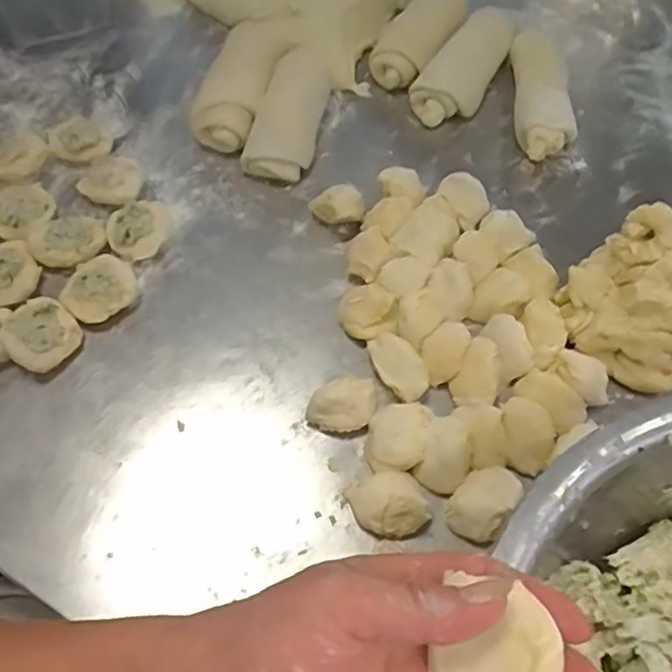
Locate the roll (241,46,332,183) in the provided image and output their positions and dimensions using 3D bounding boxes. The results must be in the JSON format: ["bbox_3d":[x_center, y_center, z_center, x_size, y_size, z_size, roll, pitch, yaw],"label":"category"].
[{"bbox_3d":[-0.045,-0.224,0.632,0.063,0.060,0.150,13,60,6],"label":"roll"}]

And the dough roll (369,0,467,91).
[{"bbox_3d":[0.086,-0.316,0.682,0.059,0.047,0.143,31,65,17],"label":"dough roll"}]

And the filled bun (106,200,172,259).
[{"bbox_3d":[-0.170,-0.092,0.565,0.058,0.035,0.044,-28,64,-17],"label":"filled bun"}]

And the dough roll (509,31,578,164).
[{"bbox_3d":[0.200,-0.238,0.629,0.054,0.039,0.162,0,60,-1],"label":"dough roll"}]

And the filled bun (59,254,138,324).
[{"bbox_3d":[-0.194,-0.038,0.529,0.056,0.027,0.054,1,60,-1],"label":"filled bun"}]

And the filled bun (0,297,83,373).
[{"bbox_3d":[-0.225,0.000,0.493,0.042,0.037,0.050,34,65,17],"label":"filled bun"}]

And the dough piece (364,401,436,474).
[{"bbox_3d":[0.045,0.073,0.462,0.044,0.021,0.055,12,60,5],"label":"dough piece"}]

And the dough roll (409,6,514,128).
[{"bbox_3d":[0.134,-0.273,0.655,0.061,0.038,0.154,31,64,16],"label":"dough roll"}]

